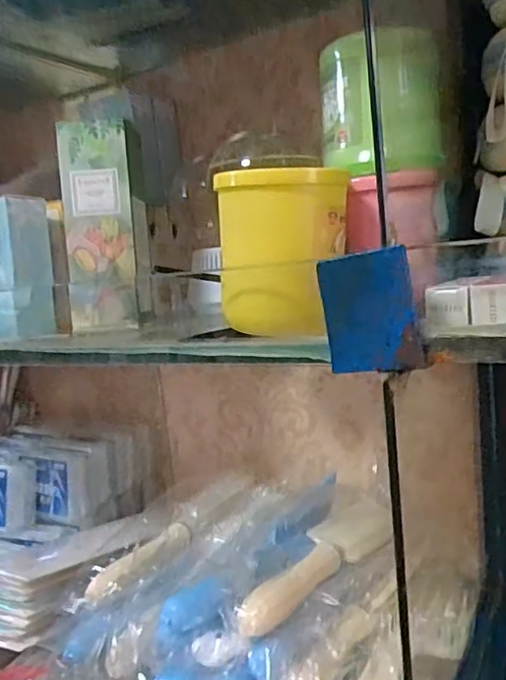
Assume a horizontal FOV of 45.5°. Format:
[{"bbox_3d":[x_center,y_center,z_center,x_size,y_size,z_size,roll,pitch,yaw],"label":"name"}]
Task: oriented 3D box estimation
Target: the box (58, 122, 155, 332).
[{"bbox_3d":[-0.111,-0.084,0.452,0.058,0.147,0.040,-6,7,-7],"label":"box"}]

